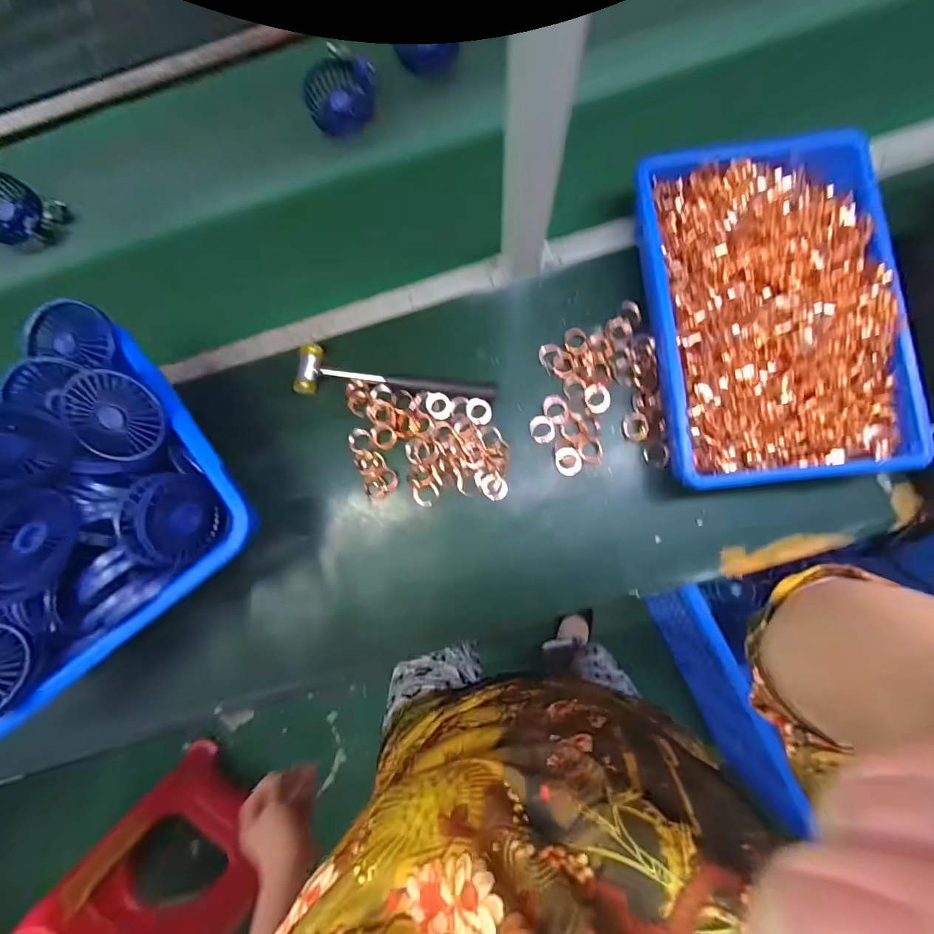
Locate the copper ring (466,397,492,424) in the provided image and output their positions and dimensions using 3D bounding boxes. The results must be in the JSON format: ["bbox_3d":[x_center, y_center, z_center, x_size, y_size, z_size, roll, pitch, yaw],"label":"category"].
[{"bbox_3d":[0.014,-0.067,0.512,0.030,0.004,0.033,0,84,4],"label":"copper ring"}]

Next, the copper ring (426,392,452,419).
[{"bbox_3d":[-0.034,-0.074,0.516,0.029,0.004,0.034,-37,83,0],"label":"copper ring"}]

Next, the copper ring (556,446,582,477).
[{"bbox_3d":[0.119,-0.007,0.499,0.029,0.004,0.034,-16,83,2],"label":"copper ring"}]

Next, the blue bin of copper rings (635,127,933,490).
[{"bbox_3d":[0.322,-0.175,0.468,0.237,0.079,0.379,-7,84,3],"label":"blue bin of copper rings"}]

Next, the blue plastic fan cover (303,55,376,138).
[{"bbox_3d":[-0.167,-0.495,0.573,0.089,0.034,0.085,11,85,5],"label":"blue plastic fan cover"}]

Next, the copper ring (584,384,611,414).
[{"bbox_3d":[0.154,-0.081,0.507,0.029,0.006,0.033,-7,84,3],"label":"copper ring"}]

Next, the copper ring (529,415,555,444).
[{"bbox_3d":[0.089,-0.044,0.505,0.028,0.004,0.033,-4,84,4],"label":"copper ring"}]

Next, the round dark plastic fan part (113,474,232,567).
[{"bbox_3d":[-0.298,0.053,0.438,0.049,0.094,0.091,-20,98,22],"label":"round dark plastic fan part"}]

